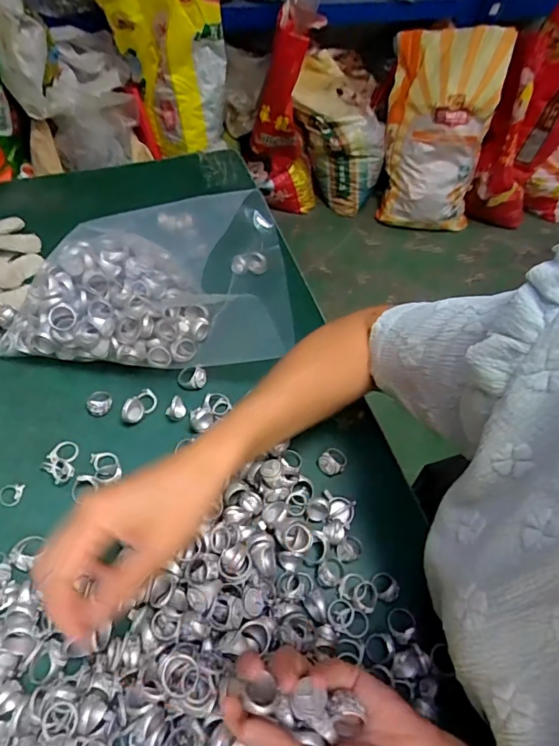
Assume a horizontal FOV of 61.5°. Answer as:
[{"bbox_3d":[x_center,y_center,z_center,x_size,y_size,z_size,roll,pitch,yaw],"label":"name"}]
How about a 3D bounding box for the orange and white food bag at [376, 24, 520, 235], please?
[{"bbox_3d":[0.517,-0.776,1.545,0.361,0.565,0.206,15,56,3],"label":"orange and white food bag"}]

